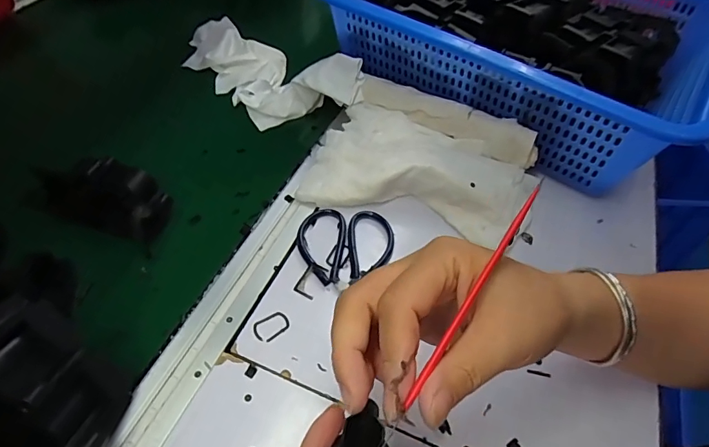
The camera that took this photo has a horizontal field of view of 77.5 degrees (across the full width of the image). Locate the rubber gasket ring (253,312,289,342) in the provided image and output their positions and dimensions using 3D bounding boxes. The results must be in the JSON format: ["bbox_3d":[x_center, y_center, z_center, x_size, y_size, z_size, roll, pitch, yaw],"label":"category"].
[{"bbox_3d":[-0.063,0.078,0.336,0.027,0.004,0.019,-22,56,-20],"label":"rubber gasket ring"}]

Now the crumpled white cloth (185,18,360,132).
[{"bbox_3d":[-0.117,-0.194,0.521,0.096,0.068,0.279,-36,62,-28],"label":"crumpled white cloth"}]

